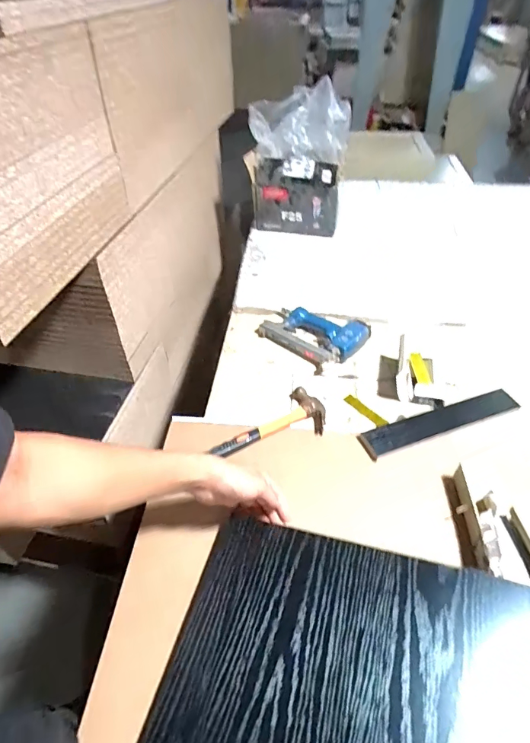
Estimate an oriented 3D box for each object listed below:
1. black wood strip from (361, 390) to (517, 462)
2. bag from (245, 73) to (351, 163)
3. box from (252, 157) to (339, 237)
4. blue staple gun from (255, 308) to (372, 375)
[{"bbox_3d":[0.298,0.084,0.738,0.287,0.012,0.053,-15,47,-13],"label":"black wood strip"},{"bbox_3d":[0.079,-0.577,1.011,0.229,0.159,0.094,7,44,7],"label":"bag"},{"bbox_3d":[0.079,-0.449,1.135,0.219,0.207,0.049,13,63,13],"label":"box"},{"bbox_3d":[0.094,-0.086,0.900,0.127,0.062,0.204,-34,53,-31],"label":"blue staple gun"}]

